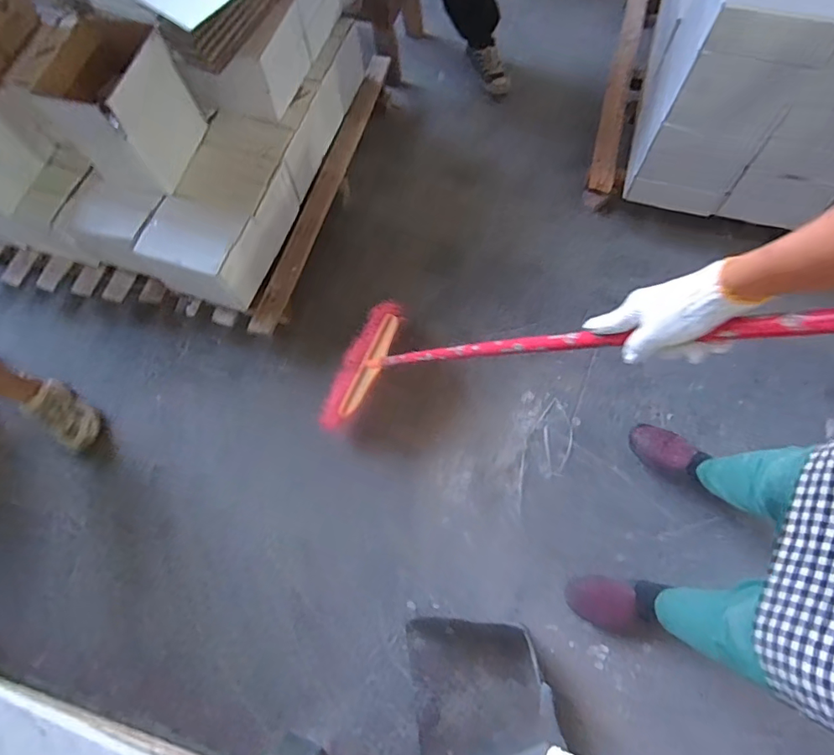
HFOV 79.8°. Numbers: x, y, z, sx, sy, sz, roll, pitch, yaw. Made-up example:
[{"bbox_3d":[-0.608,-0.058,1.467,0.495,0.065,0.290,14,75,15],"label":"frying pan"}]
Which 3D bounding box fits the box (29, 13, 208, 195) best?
[{"bbox_3d":[-0.629,-0.579,1.088,0.151,0.277,0.267,19,70,8],"label":"box"}]

